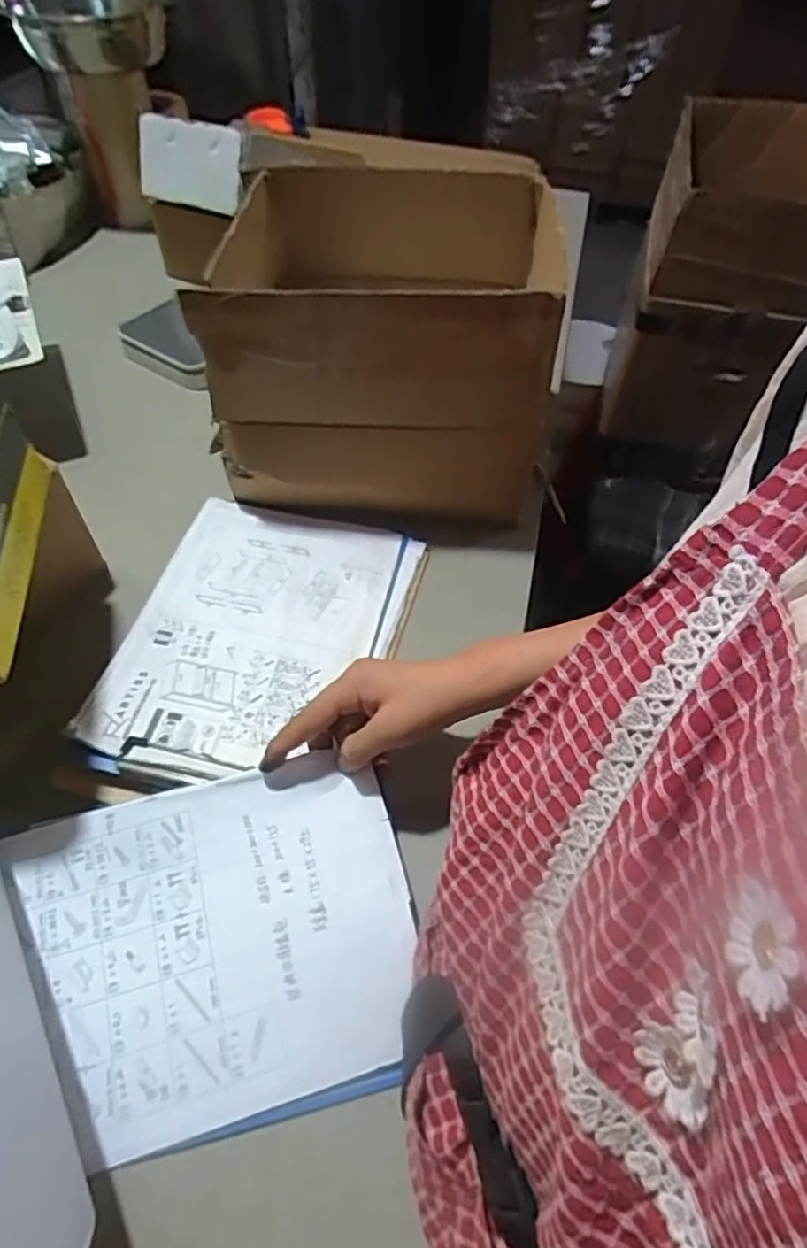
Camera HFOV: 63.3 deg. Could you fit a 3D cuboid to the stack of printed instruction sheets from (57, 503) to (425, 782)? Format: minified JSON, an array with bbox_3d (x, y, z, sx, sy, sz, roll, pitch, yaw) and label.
[{"bbox_3d":[-0.126,0.006,0.585,0.232,0.021,0.294,11,56,7],"label":"stack of printed instruction sheets"}]

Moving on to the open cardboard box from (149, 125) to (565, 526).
[{"bbox_3d":[-0.013,-0.286,0.667,0.302,0.224,0.302,6,55,3],"label":"open cardboard box"}]

